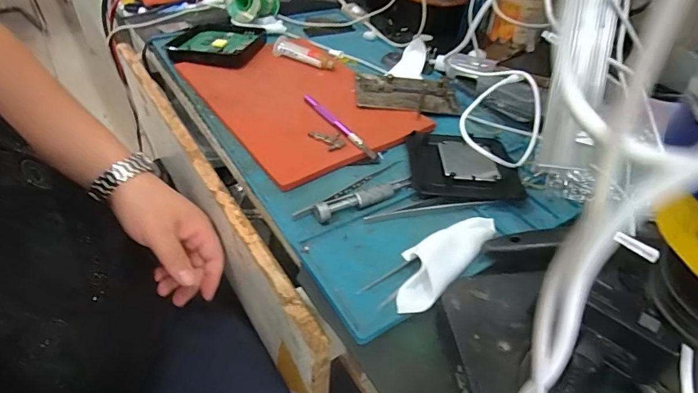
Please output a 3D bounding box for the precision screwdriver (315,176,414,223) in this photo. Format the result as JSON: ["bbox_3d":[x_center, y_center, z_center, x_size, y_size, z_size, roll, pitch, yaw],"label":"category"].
[{"bbox_3d":[0.017,0.000,0.380,0.102,0.019,0.015,-19,48,-24],"label":"precision screwdriver"}]

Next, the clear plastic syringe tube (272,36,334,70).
[{"bbox_3d":[-0.063,-0.195,0.571,0.091,0.025,0.020,20,44,15],"label":"clear plastic syringe tube"}]

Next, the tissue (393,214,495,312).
[{"bbox_3d":[0.076,0.044,0.335,0.042,0.022,0.123,34,50,28],"label":"tissue"}]

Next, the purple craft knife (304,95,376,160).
[{"bbox_3d":[-0.013,-0.080,0.461,0.010,0.013,0.130,-25,51,-24],"label":"purple craft knife"}]

